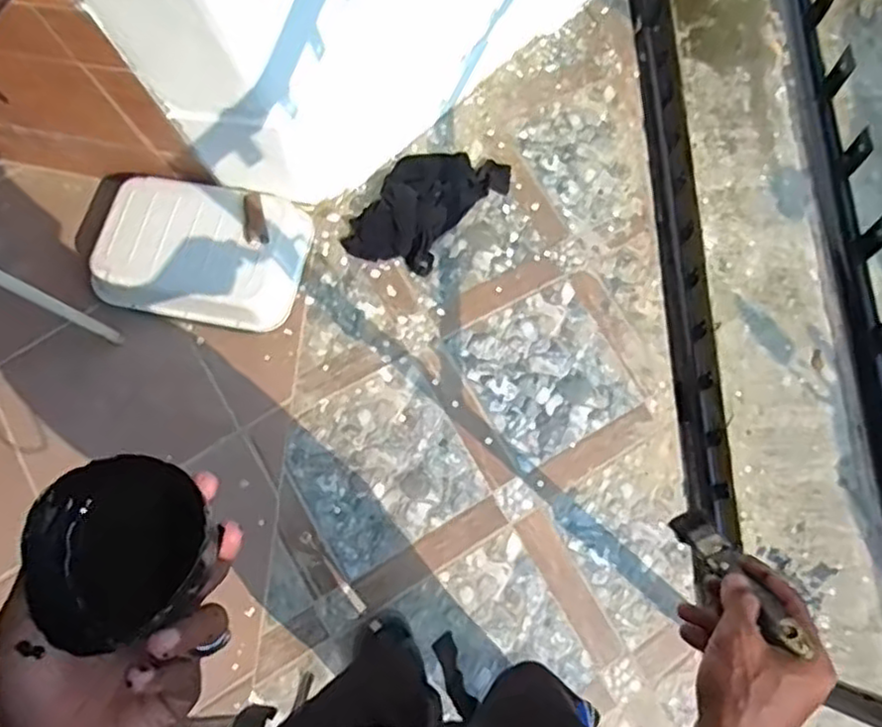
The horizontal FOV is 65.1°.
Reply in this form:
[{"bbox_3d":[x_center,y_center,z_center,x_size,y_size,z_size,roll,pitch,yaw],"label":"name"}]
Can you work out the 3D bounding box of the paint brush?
[{"bbox_3d":[0.210,0.148,0.498,0.025,0.155,0.008,-34,108,1],"label":"paint brush"}]

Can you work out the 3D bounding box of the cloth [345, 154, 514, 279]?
[{"bbox_3d":[-0.029,-0.352,1.471,0.202,0.093,0.391,39,77,9],"label":"cloth"}]

